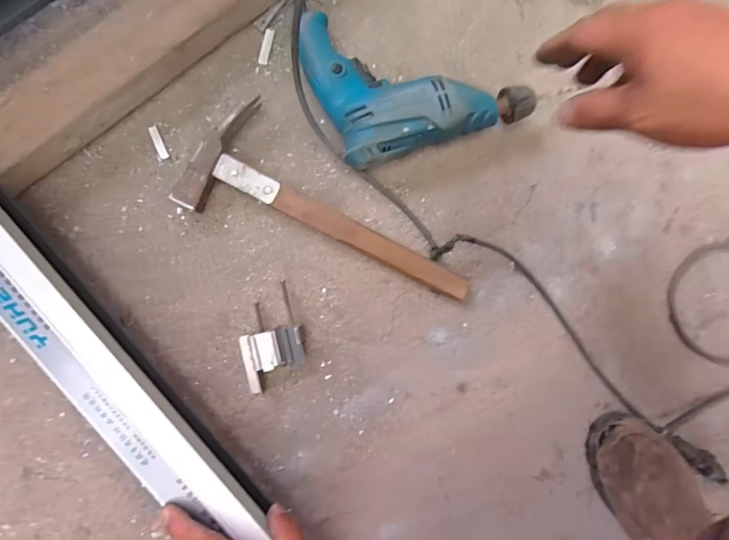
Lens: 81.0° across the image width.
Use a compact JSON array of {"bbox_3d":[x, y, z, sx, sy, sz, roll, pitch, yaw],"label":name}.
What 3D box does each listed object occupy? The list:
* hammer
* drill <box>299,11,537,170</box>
[{"bbox_3d":[-0.022,-0.068,0.447,0.307,0.037,0.115,20,87,-7],"label":"hammer"},{"bbox_3d":[0.048,-0.206,0.445,0.203,0.057,0.159,-20,92,-7],"label":"drill"}]

